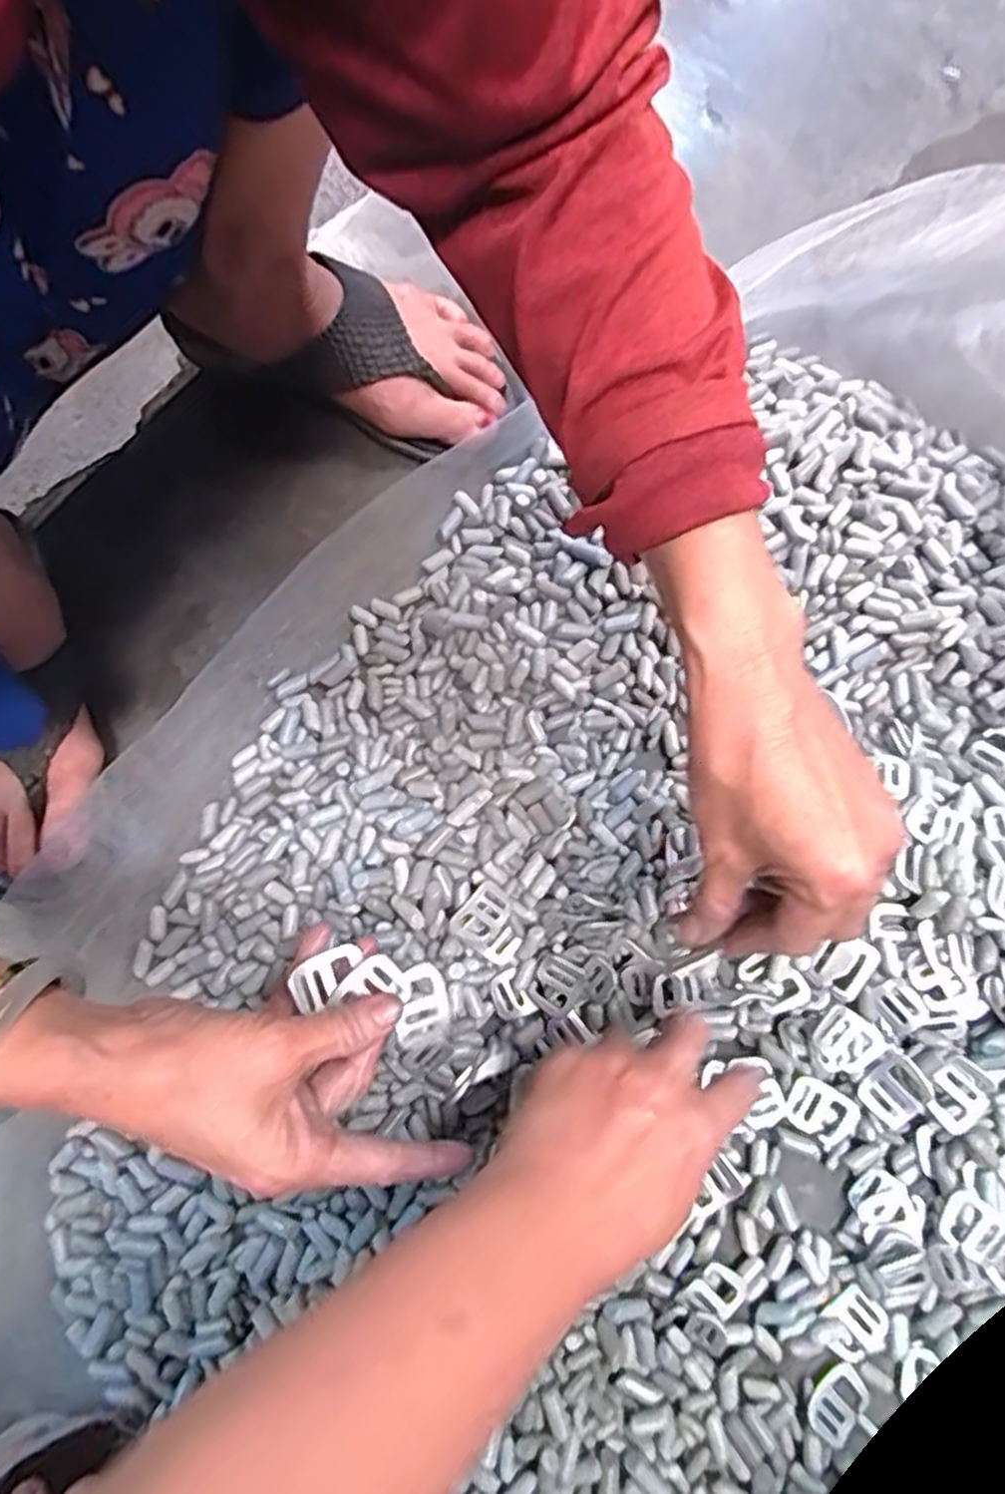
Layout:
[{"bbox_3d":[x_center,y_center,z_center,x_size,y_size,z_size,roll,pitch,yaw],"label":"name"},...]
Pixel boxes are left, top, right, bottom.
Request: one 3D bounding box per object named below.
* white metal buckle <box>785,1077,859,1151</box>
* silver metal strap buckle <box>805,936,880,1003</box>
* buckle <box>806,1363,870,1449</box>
[{"bbox_3d":[0.163,0.188,0.404,0.034,0.004,0.027,31,88,12],"label":"white metal buckle"},{"bbox_3d":[0.171,0.109,0.394,0.025,0.006,0.032,32,89,24],"label":"silver metal strap buckle"},{"bbox_3d":[0.162,0.317,0.378,0.031,0.004,0.024,-42,82,-8],"label":"buckle"}]

